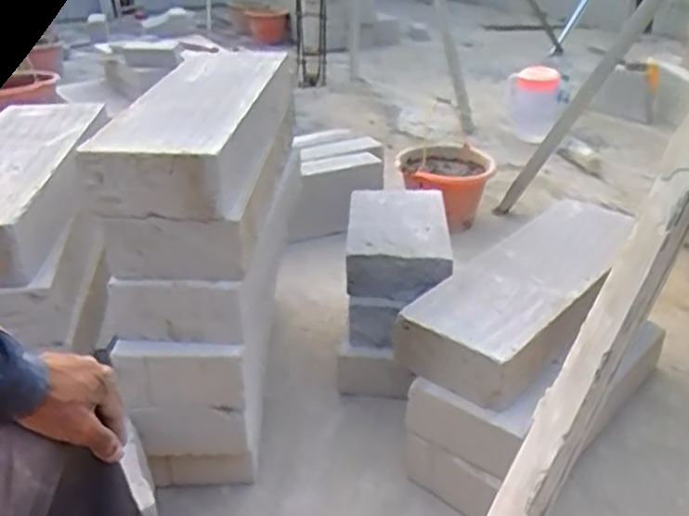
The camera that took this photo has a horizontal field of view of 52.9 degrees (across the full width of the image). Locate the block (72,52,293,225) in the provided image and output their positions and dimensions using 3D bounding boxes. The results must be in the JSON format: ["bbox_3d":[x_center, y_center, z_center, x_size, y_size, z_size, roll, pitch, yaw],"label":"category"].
[{"bbox_3d":[-0.238,-0.238,1.198,0.209,0.105,0.584,2,28,4],"label":"block"}]

